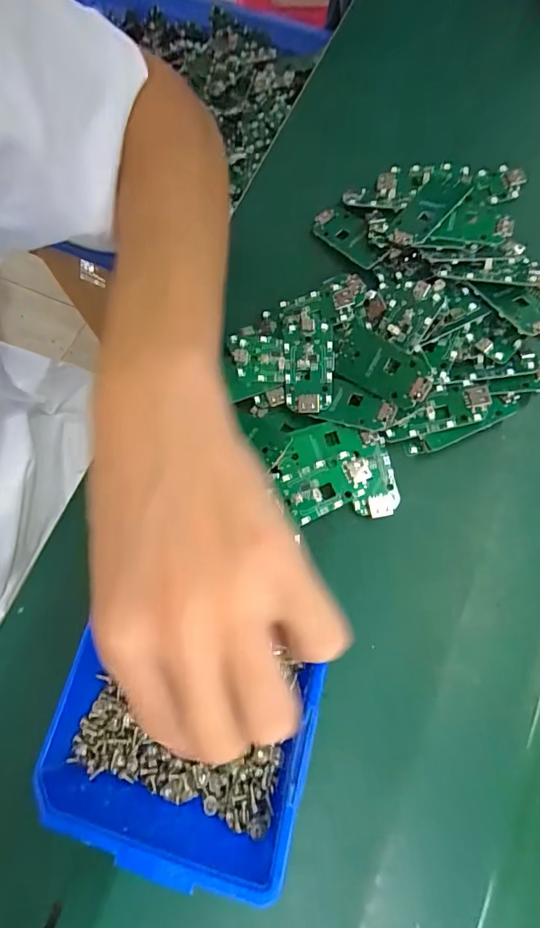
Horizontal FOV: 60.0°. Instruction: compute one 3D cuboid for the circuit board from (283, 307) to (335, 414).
[{"bbox_3d":[0.025,-0.068,0.300,0.032,0.005,0.073,0,72,1],"label":"circuit board"}]

